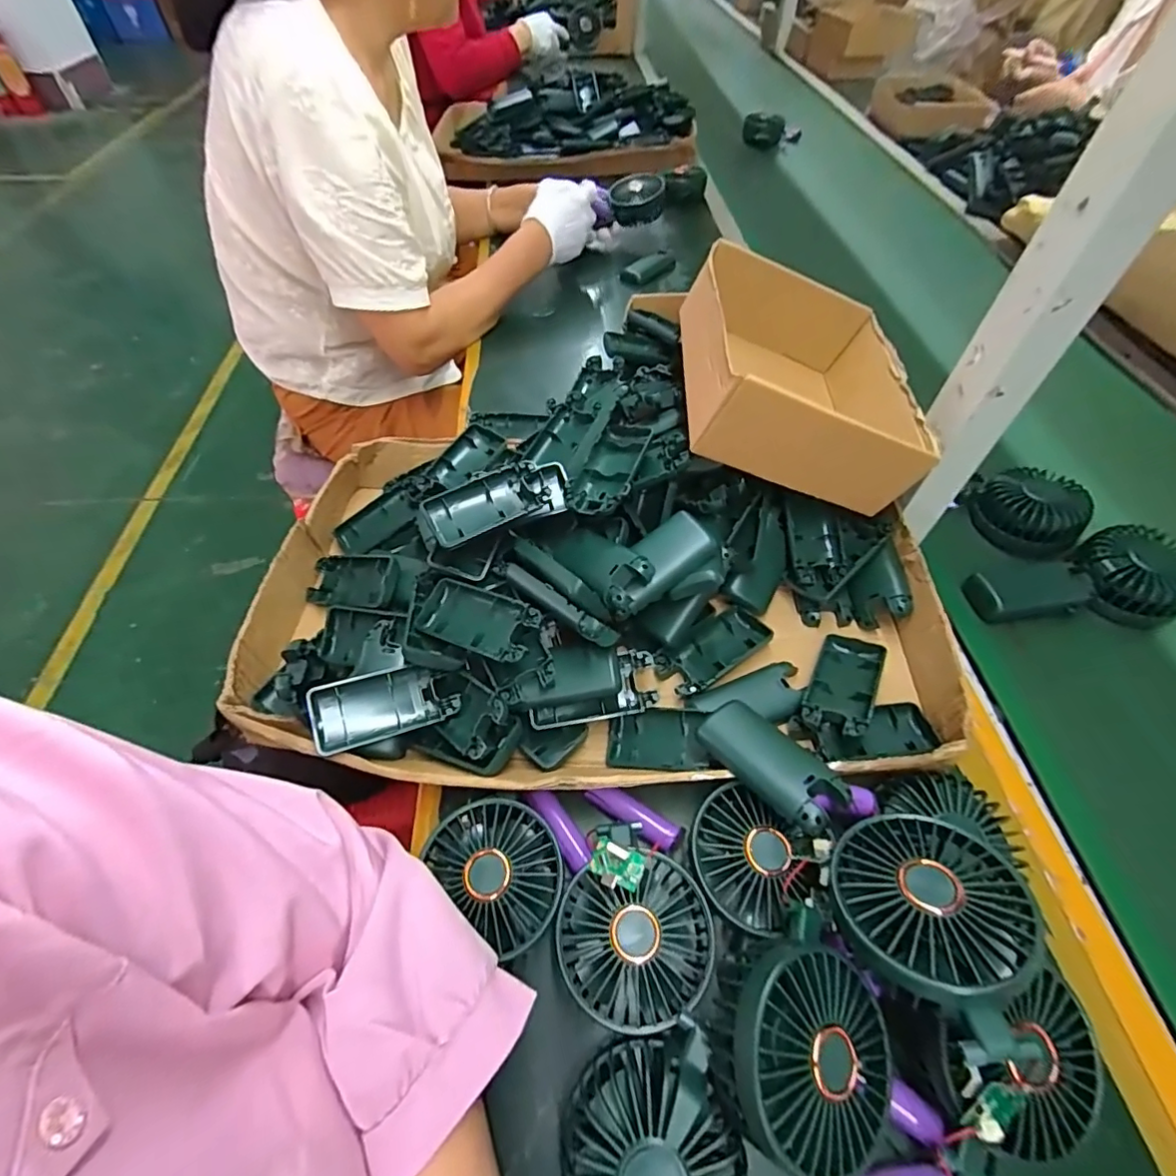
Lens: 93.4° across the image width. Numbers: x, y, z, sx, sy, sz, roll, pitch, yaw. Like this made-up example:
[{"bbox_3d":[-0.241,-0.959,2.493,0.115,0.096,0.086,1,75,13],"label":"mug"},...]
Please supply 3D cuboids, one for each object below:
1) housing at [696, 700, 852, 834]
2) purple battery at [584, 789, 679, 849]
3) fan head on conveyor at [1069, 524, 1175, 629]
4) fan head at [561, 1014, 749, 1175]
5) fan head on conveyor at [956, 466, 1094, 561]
[{"bbox_3d":[0.113,0.107,0.345,0.038,0.013,0.088,-32,45,-22],"label":"housing"},{"bbox_3d":[0.029,0.149,0.370,0.063,0.014,0.018,29,58,19],"label":"purple battery"},{"bbox_3d":[0.475,-0.011,0.482,0.077,0.046,0.084,-29,59,-20],"label":"fan head on conveyor"},{"bbox_3d":[0.031,0.275,0.265,0.079,0.059,0.088,-16,55,-12],"label":"fan head"},{"bbox_3d":[0.421,-0.075,0.529,0.072,0.043,0.098,-15,55,-12],"label":"fan head on conveyor"}]

